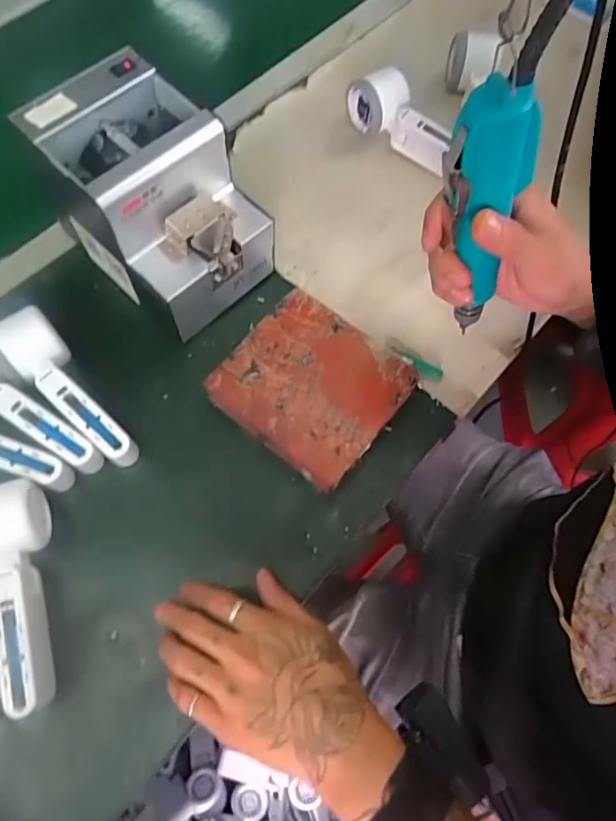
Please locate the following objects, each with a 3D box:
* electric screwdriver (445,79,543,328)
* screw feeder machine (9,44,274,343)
[{"bbox_3d":[0.111,-0.121,0.345,0.040,0.168,0.034,-41,59,-16],"label":"electric screwdriver"},{"bbox_3d":[-0.133,-0.182,0.484,0.167,0.156,0.126,41,73,14],"label":"screw feeder machine"}]

